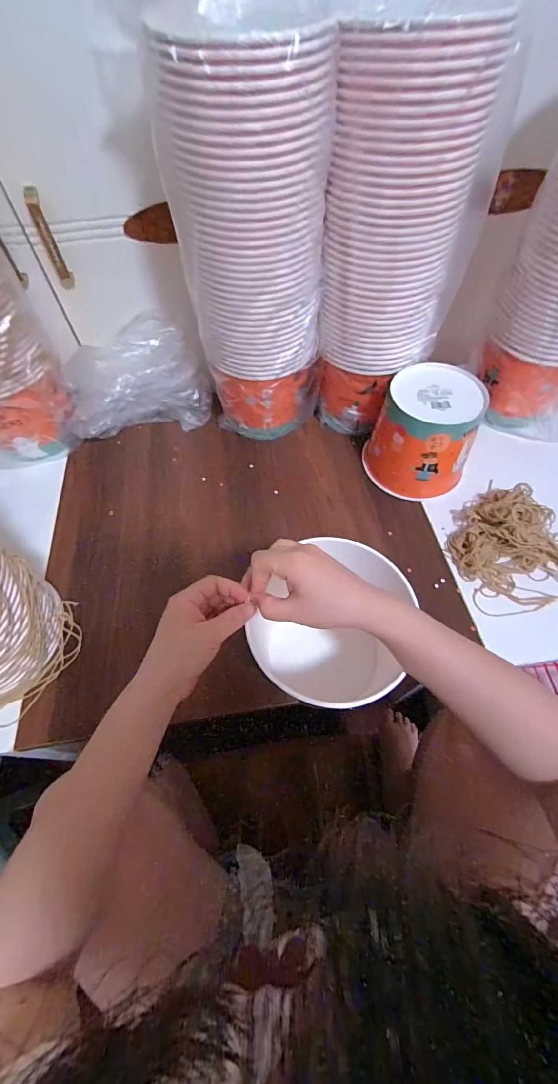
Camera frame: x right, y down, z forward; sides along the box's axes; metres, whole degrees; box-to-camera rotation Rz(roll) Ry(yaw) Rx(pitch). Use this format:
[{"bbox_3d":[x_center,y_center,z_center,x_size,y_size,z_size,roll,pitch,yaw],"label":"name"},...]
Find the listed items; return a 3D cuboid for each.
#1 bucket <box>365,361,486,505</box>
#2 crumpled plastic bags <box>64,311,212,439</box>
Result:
[{"bbox_3d":[0.211,-0.159,0.569,0.136,0.129,0.138,-1,59,1],"label":"bucket"},{"bbox_3d":[-0.240,-0.268,0.638,0.230,0.146,0.123,-19,60,-10],"label":"crumpled plastic bags"}]

